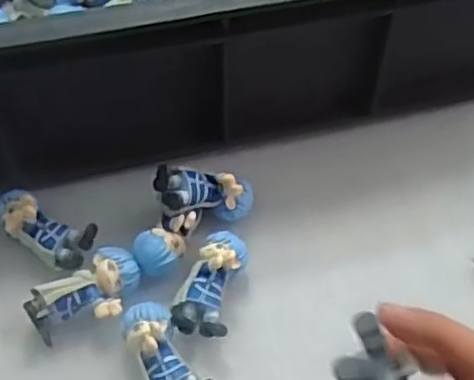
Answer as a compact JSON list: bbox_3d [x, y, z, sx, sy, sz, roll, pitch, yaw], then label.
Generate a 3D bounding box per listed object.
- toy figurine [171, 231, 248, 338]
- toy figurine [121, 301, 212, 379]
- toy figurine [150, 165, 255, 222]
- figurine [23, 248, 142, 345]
[{"bbox_3d":[-0.014,0.051,0.379,0.030,0.037,0.059,11,52,8],"label":"toy figurine"},{"bbox_3d":[-0.037,0.087,0.352,0.025,0.034,0.059,-25,56,-19],"label":"toy figurine"},{"bbox_3d":[-0.016,0.002,0.398,0.060,0.026,0.026,13,45,-33],"label":"toy figurine"},{"bbox_3d":[-0.080,0.060,0.376,0.061,0.026,0.032,-33,59,-24],"label":"figurine"}]

